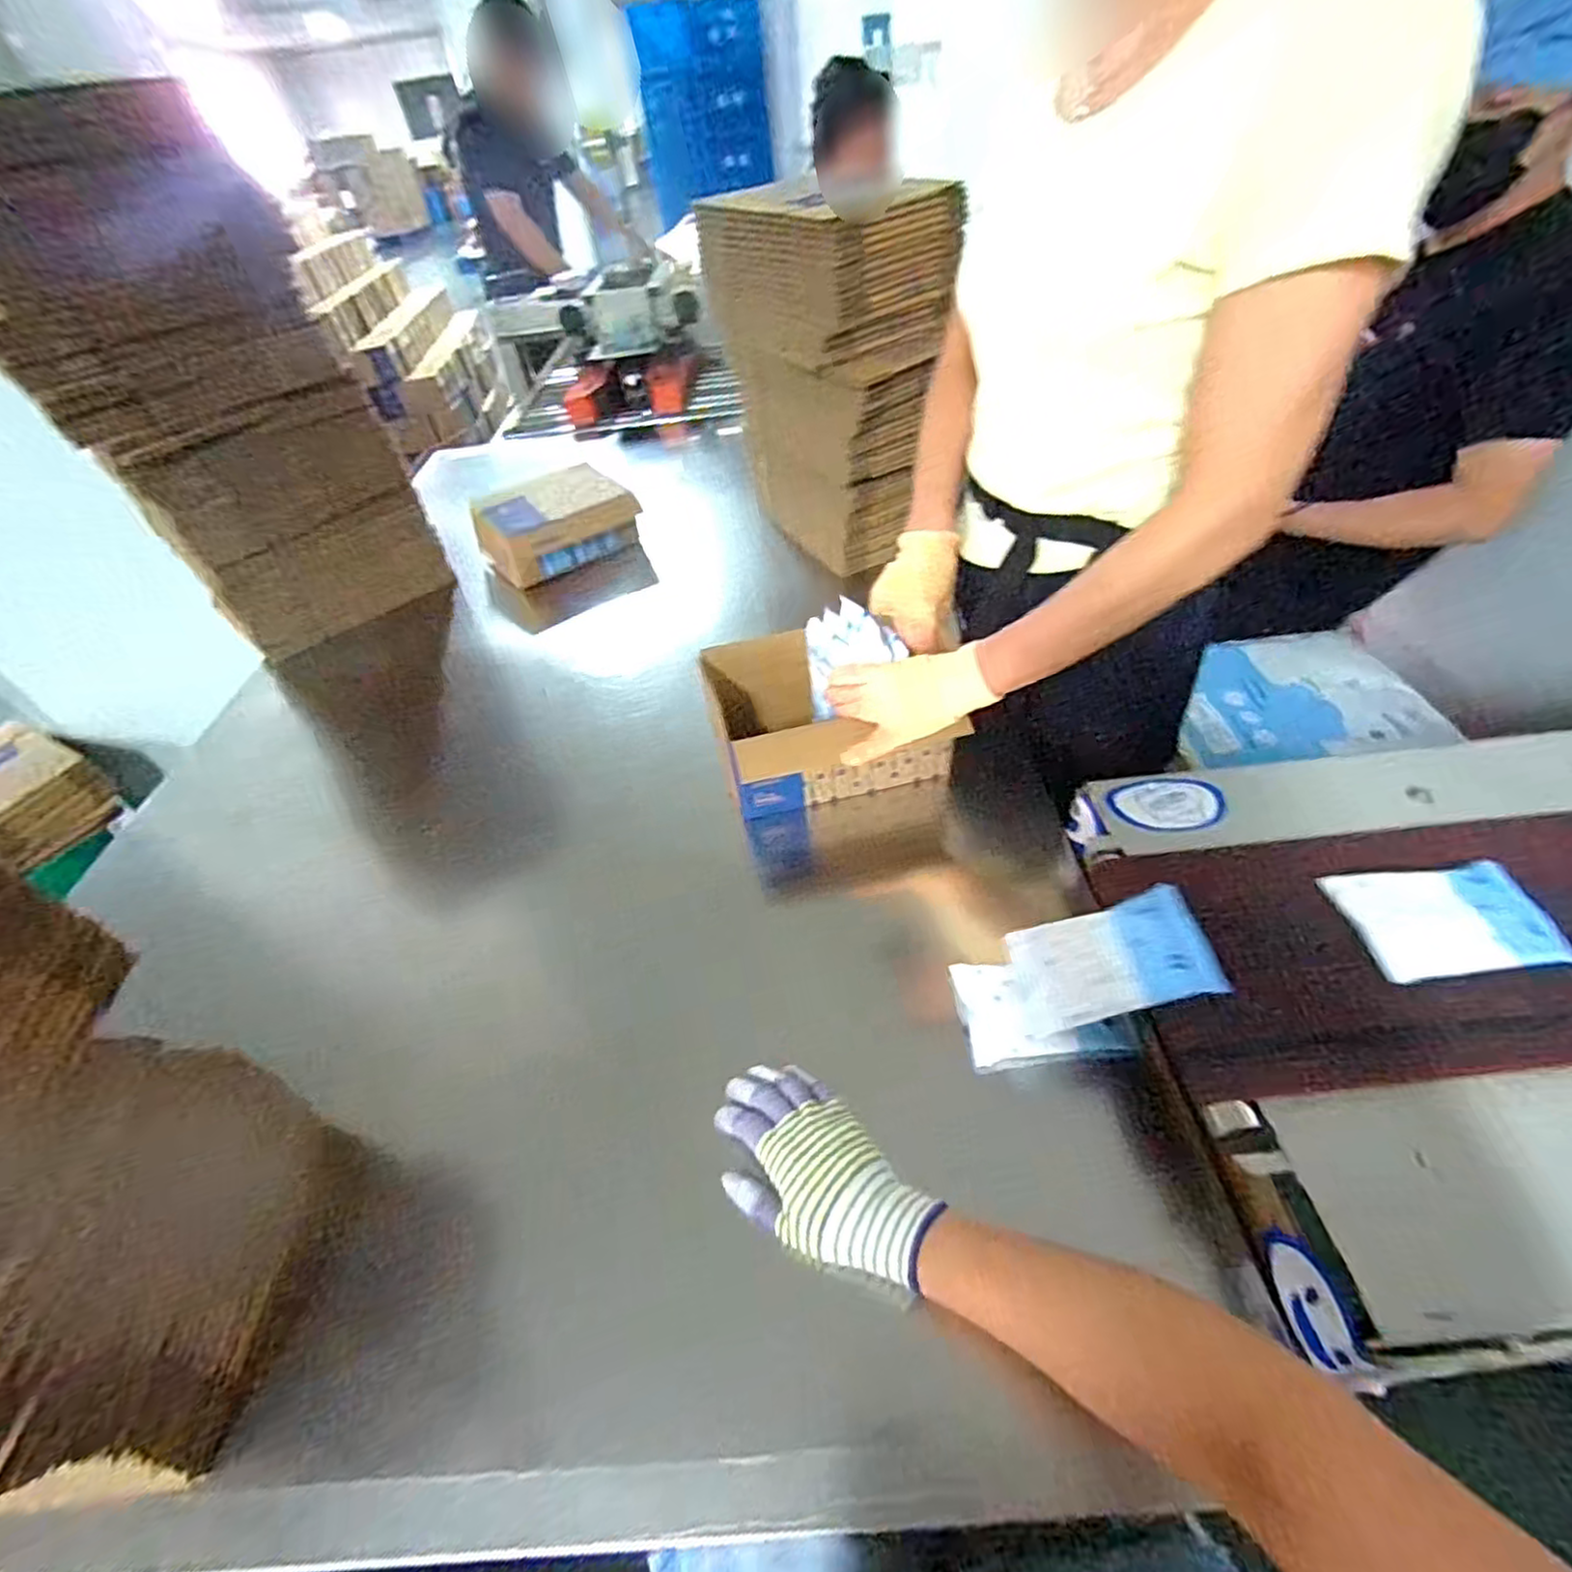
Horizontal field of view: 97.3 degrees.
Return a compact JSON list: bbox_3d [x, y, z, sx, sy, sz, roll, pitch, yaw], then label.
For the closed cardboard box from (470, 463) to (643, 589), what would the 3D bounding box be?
[{"bbox_3d":[-0.411,-0.469,1.235,0.248,0.104,0.213,-29,49,-20],"label":"closed cardboard box"}]

